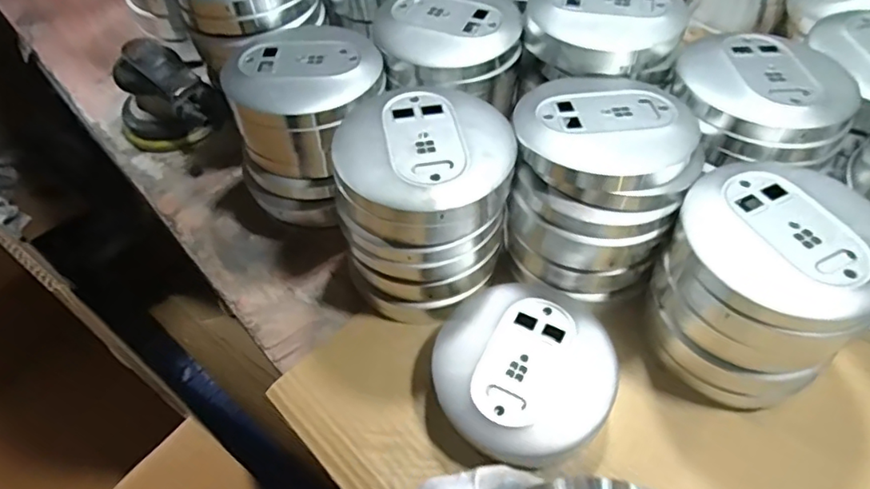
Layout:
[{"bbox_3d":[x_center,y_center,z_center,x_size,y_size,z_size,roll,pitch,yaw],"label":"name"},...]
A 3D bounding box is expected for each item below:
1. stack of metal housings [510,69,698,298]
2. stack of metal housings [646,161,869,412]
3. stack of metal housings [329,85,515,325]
[{"bbox_3d":[0.132,-0.053,0.473,0.135,0.130,0.148,10,55,10],"label":"stack of metal housings"},{"bbox_3d":[0.238,0.032,0.434,0.134,0.139,0.139,22,58,18],"label":"stack of metal housings"},{"bbox_3d":[-0.007,-0.027,0.480,0.131,0.157,0.136,13,56,12],"label":"stack of metal housings"}]

